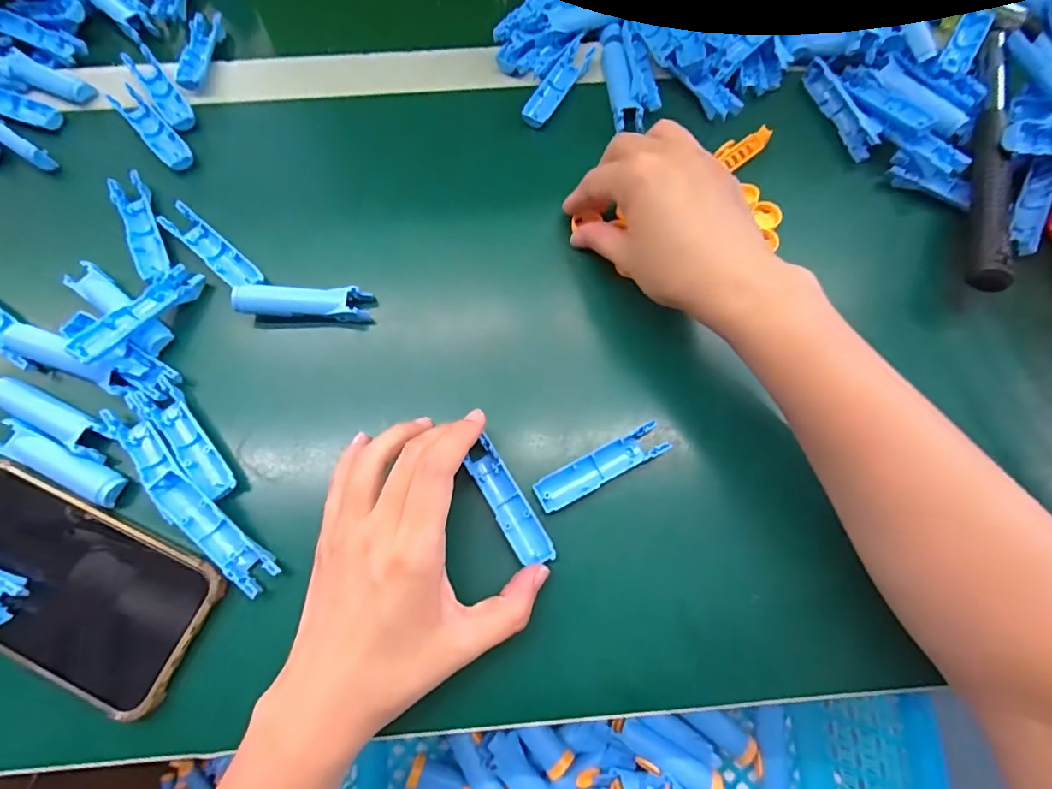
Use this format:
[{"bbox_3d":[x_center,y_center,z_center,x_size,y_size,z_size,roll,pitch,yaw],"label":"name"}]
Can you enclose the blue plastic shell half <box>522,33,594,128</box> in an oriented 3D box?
[{"bbox_3d":[0.024,-0.216,0.350,0.021,0.006,0.084,31,74,9],"label":"blue plastic shell half"}]

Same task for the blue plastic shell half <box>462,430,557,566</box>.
[{"bbox_3d":[-0.009,0.058,0.271,0.019,0.009,0.069,-29,77,-10],"label":"blue plastic shell half"}]

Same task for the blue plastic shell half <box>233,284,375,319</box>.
[{"bbox_3d":[-0.130,-0.054,0.297,0.073,0.017,0.016,-2,71,-1],"label":"blue plastic shell half"}]

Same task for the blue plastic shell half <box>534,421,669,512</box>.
[{"bbox_3d":[0.040,0.040,0.278,0.074,0.014,0.018,-27,74,-9],"label":"blue plastic shell half"}]

